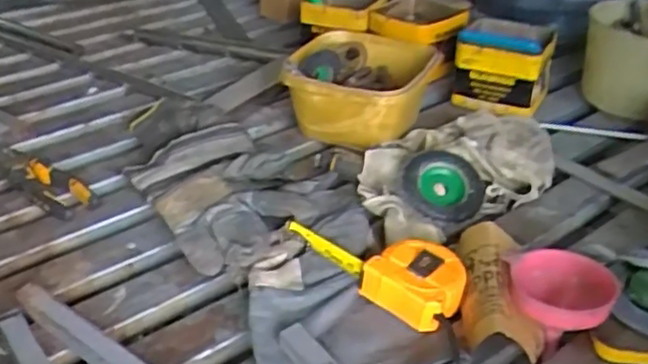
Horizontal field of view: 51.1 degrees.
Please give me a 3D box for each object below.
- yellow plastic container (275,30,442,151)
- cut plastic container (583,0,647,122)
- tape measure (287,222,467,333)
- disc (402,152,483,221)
[{"bbox_3d":[0.042,-0.118,0.870,0.177,0.086,0.179,8,34,13],"label":"yellow plastic container"},{"bbox_3d":[0.432,-0.174,0.903,0.140,0.123,0.155,6,36,10],"label":"cut plastic container"},{"bbox_3d":[0.058,0.076,0.624,0.150,0.040,0.078,22,39,31],"label":"tape measure"},{"bbox_3d":[0.129,0.007,0.727,0.085,0.018,0.073,10,77,1],"label":"disc"}]

